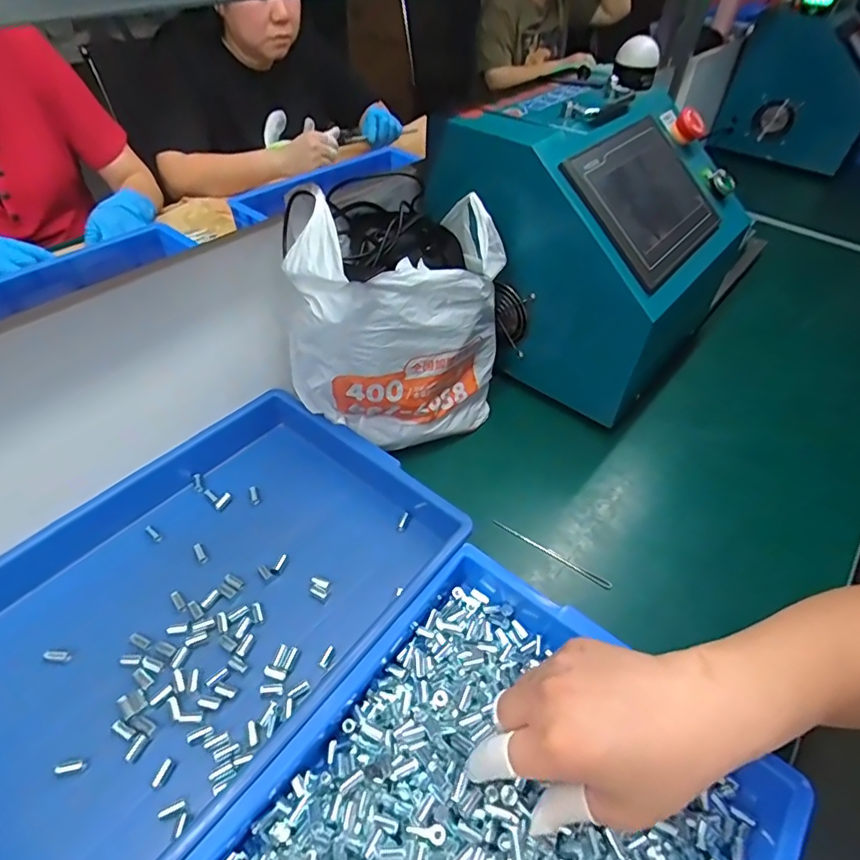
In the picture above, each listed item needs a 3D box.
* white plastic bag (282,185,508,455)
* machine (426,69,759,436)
[{"bbox_3d":[-0.034,-0.107,0.545,0.226,0.222,0.159,-13,49,-15],"label":"white plastic bag"},{"bbox_3d":[0.185,-0.226,0.637,0.300,0.279,0.259,31,53,23],"label":"machine"}]

